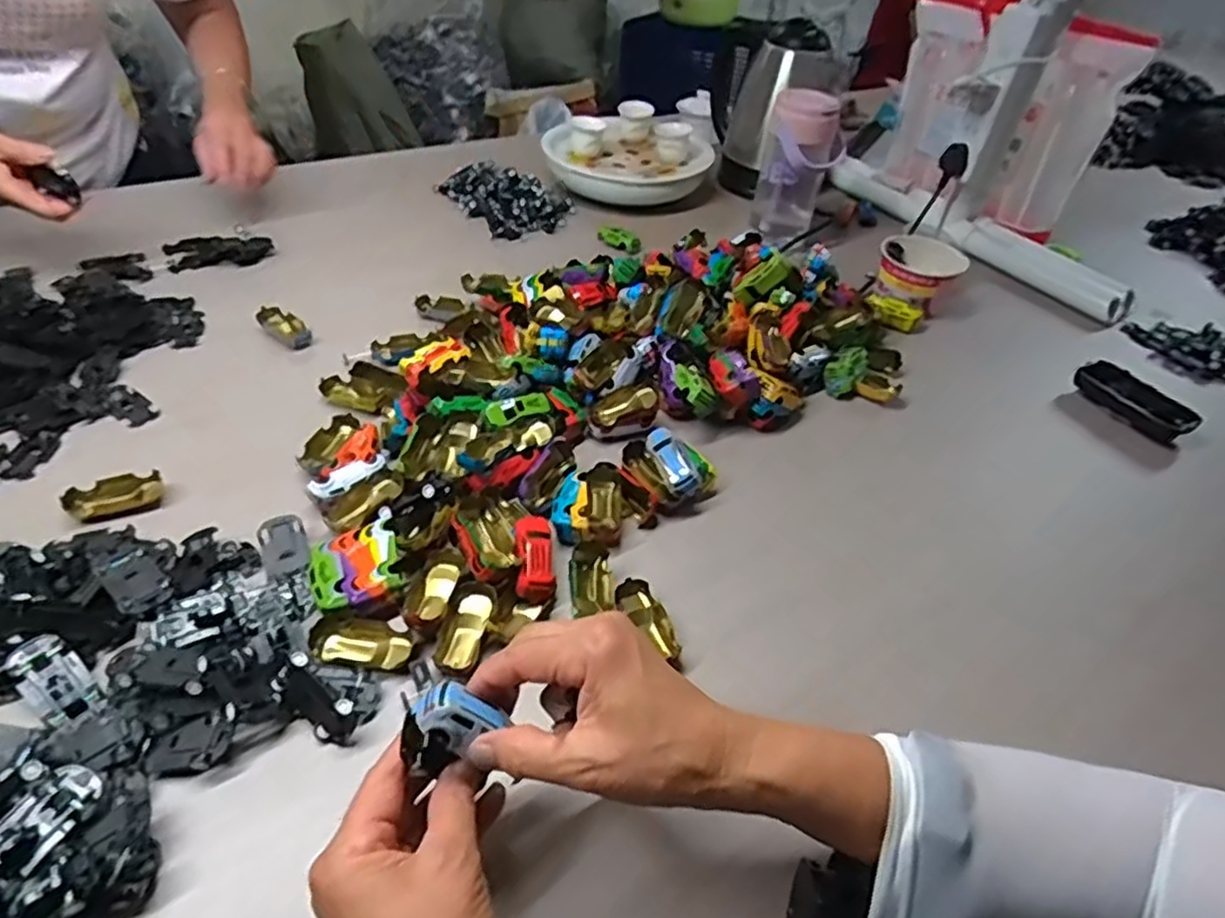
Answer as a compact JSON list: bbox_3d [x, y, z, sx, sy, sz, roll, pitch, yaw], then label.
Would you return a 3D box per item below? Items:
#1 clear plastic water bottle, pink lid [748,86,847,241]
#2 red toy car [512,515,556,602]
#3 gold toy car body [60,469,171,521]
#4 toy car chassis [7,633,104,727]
[{"bbox_3d":[0.233,-0.362,0.880,0.098,0.178,0.082,14,44,9],"label":"clear plastic water bottle, pink lid"},{"bbox_3d":[-0.058,0.070,0.506,0.026,0.025,0.062,-3,44,-9],"label":"red toy car"},{"bbox_3d":[-0.381,0.030,0.532,0.063,0.017,0.033,-15,47,-21],"label":"gold toy car body"},{"bbox_3d":[-0.341,0.133,0.421,0.059,0.015,0.032,31,48,24],"label":"toy car chassis"}]

